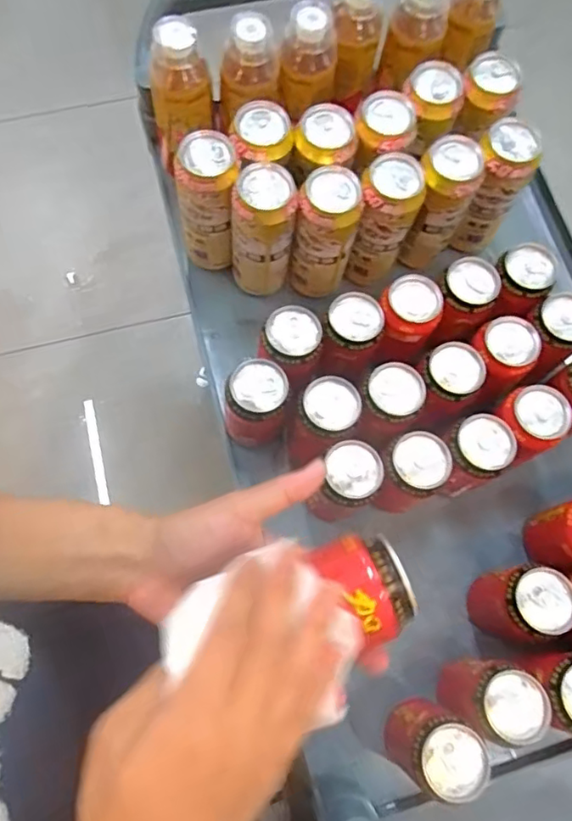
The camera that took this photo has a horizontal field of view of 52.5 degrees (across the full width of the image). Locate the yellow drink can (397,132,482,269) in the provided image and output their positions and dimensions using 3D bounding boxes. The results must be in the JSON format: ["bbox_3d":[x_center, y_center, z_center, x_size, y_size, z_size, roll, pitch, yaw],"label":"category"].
[{"bbox_3d":[0.166,-0.222,0.638,0.057,0.151,0.056,0,73,-1],"label":"yellow drink can"}]

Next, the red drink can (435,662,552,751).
[{"bbox_3d":[0.184,0.257,0.519,0.065,0.101,0.059,28,74,8],"label":"red drink can"}]

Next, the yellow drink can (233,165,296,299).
[{"bbox_3d":[-0.024,-0.188,0.627,0.066,0.157,0.057,6,73,1],"label":"yellow drink can"}]

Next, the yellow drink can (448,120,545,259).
[{"bbox_3d":[0.224,-0.244,0.647,0.058,0.146,0.056,0,73,-1],"label":"yellow drink can"}]

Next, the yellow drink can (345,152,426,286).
[{"bbox_3d":[0.106,-0.199,0.630,0.060,0.148,0.062,0,73,-1],"label":"yellow drink can"}]

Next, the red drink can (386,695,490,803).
[{"bbox_3d":[0.128,0.293,0.507,0.061,0.104,0.060,0,73,-1],"label":"red drink can"}]

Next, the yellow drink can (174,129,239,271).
[{"bbox_3d":[-0.082,-0.220,0.621,0.064,0.150,0.059,0,73,-1],"label":"yellow drink can"}]

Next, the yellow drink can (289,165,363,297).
[{"bbox_3d":[0.041,-0.185,0.622,0.063,0.146,0.056,13,73,3],"label":"yellow drink can"}]

